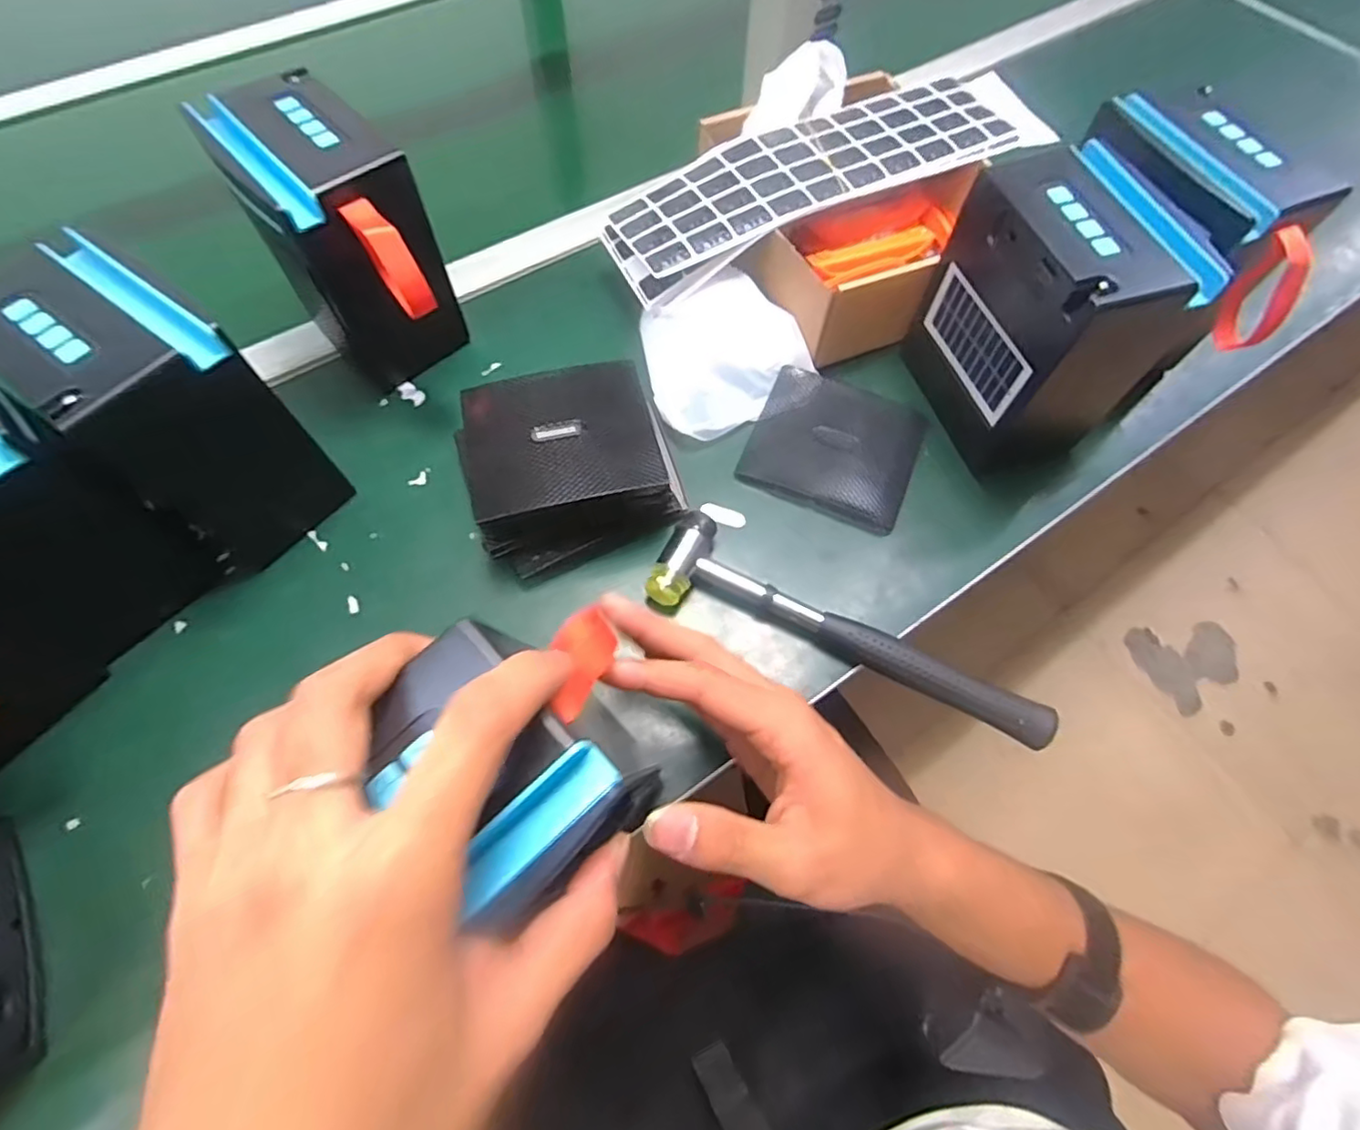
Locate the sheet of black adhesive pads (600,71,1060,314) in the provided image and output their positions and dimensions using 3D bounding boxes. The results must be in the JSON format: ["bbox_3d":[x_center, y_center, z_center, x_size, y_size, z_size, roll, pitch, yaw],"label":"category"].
[{"bbox_3d":[0.116,-0.294,0.466,0.354,0.041,0.098,-24,68,-12],"label":"sheet of black adhesive pads"}]

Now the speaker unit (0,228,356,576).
[{"bbox_3d":[-0.278,-0.082,0.344,0.114,0.142,0.083,38,70,15],"label":"speaker unit"}]

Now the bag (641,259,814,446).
[{"bbox_3d":[0.031,-0.150,0.435,0.115,0.035,0.098,-26,68,-13],"label":"bag"}]

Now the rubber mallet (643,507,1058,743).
[{"bbox_3d":[0.098,0.037,0.357,0.231,0.023,0.061,23,67,9],"label":"rubber mallet"}]

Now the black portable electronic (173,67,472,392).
[{"bbox_3d":[-0.203,-0.194,0.398,0.076,0.141,0.151,-40,72,-17],"label":"black portable electronic"}]

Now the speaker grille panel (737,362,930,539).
[{"bbox_3d":[0.104,-0.082,0.420,0.107,0.011,0.104,21,66,8],"label":"speaker grille panel"}]

